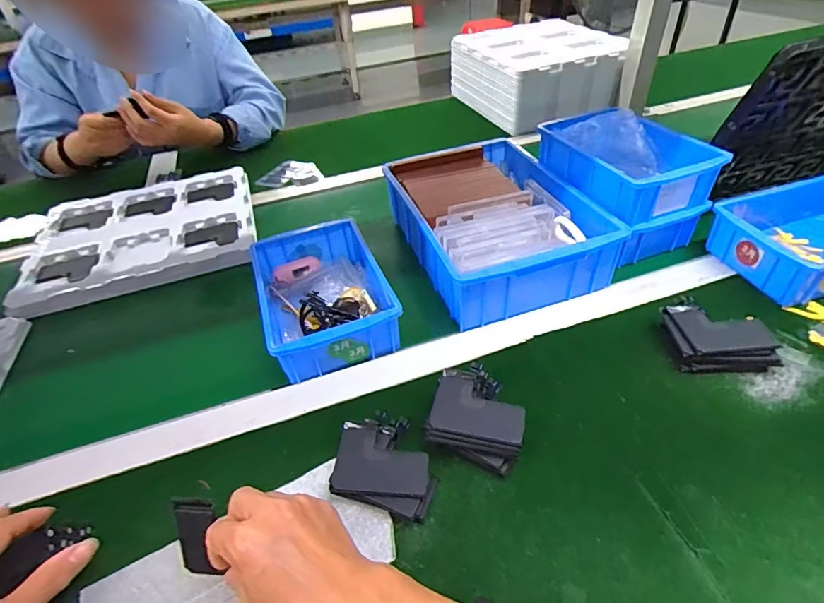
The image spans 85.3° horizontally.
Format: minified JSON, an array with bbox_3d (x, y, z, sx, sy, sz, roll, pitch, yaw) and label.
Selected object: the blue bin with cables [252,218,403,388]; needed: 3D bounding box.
[{"bbox_3d":[-0.102,-0.011,0.511,0.130,0.058,0.199,-17,43,-12],"label":"blue bin with cables"}]

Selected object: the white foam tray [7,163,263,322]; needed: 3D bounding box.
[{"bbox_3d":[-0.417,-0.117,0.695,0.330,0.058,0.282,-21,43,-16],"label":"white foam tray"}]

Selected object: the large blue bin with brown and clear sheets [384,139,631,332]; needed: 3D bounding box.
[{"bbox_3d":[0.103,-0.104,0.576,0.208,0.079,0.286,-16,42,-11],"label":"large blue bin with brown and clear sheets"}]

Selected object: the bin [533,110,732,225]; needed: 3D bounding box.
[{"bbox_3d":[0.260,-0.183,0.559,0.132,0.065,0.191,-17,43,-12],"label":"bin"}]

